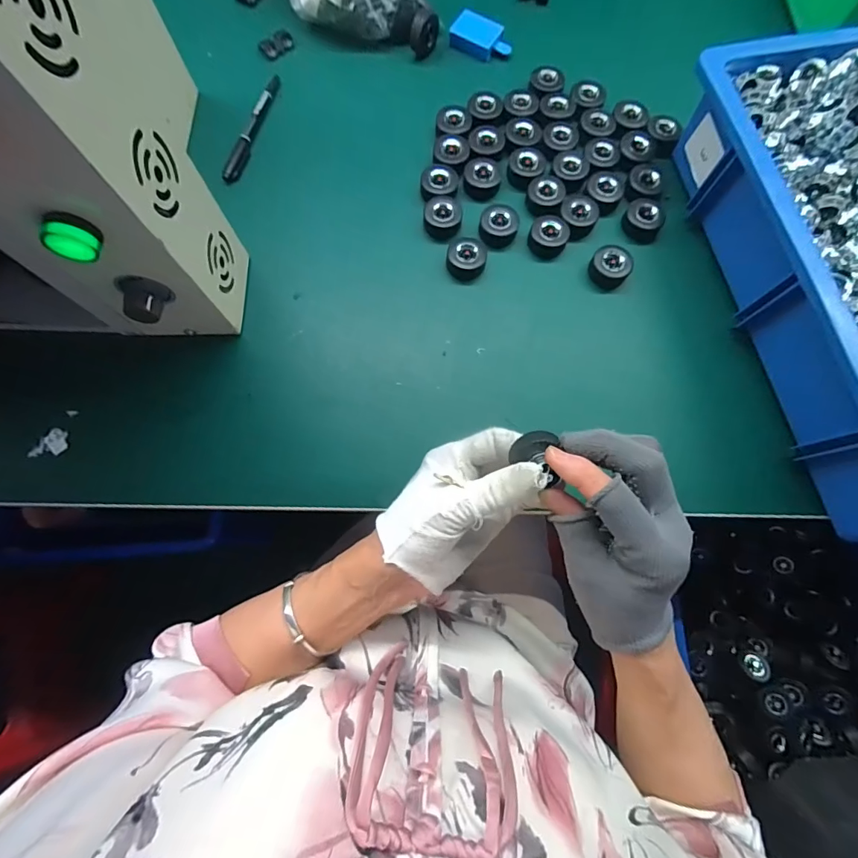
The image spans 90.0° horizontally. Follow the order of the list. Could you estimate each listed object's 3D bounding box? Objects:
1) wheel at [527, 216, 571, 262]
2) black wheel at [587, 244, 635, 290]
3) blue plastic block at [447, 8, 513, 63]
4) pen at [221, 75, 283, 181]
[{"bbox_3d":[0.117,-0.187,0.420,0.036,0.014,0.041,24,79,5],"label":"wheel"},{"bbox_3d":[0.176,-0.157,0.416,0.037,0.024,0.032,36,80,7],"label":"black wheel"},{"bbox_3d":[0.059,-0.441,0.486,0.067,0.015,0.042,31,79,6],"label":"blue plastic block"},{"bbox_3d":[-0.190,-0.323,0.458,0.018,0.014,0.140,15,78,3],"label":"pen"}]

